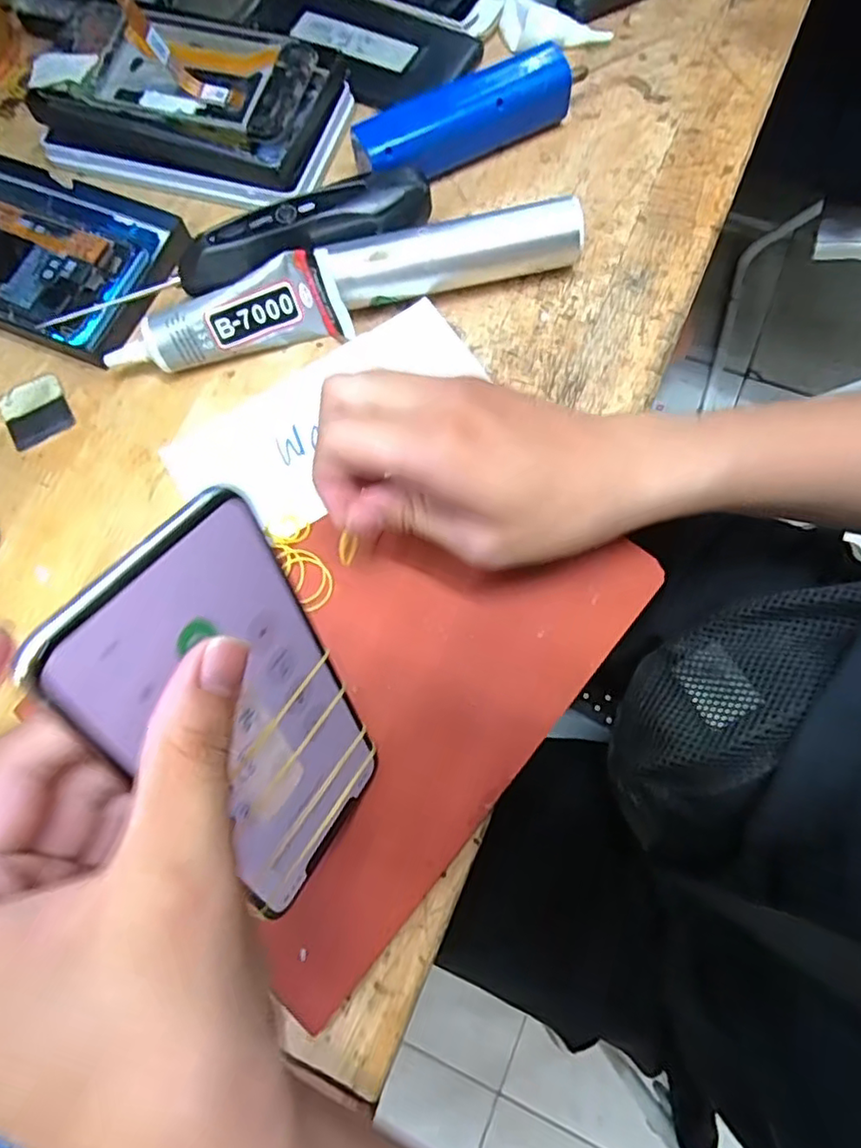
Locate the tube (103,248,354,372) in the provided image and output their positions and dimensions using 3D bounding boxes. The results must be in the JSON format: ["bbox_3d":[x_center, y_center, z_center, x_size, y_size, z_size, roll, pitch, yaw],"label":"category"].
[{"bbox_3d":[-0.111,-0.139,0.333,0.128,0.032,0.035,-11,73,-1],"label":"tube"}]

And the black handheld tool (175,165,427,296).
[{"bbox_3d":[-0.068,-0.185,0.347,0.142,0.030,0.033,-22,74,-4],"label":"black handheld tool"}]

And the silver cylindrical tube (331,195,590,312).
[{"bbox_3d":[0.014,-0.176,0.344,0.133,0.032,0.028,-11,73,-1],"label":"silver cylindrical tube"}]

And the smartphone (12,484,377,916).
[{"bbox_3d":[-0.057,0.050,0.206,0.005,0.152,0.073,12,49,30],"label":"smartphone"}]

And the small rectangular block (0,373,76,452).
[{"bbox_3d":[-0.221,-0.091,0.348,0.036,0.005,0.038,-30,75,-6],"label":"small rectangular block"}]

